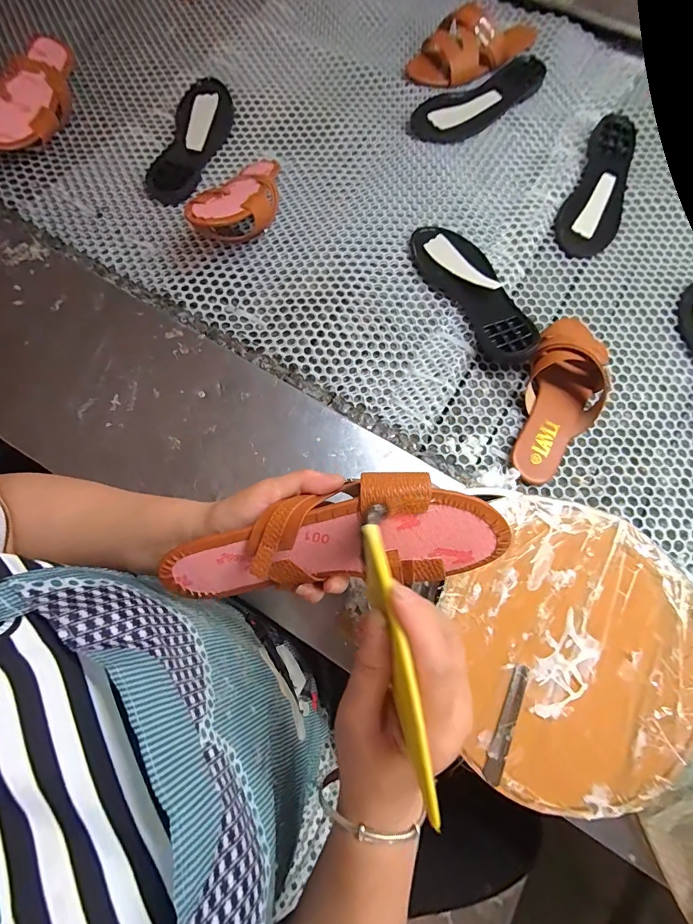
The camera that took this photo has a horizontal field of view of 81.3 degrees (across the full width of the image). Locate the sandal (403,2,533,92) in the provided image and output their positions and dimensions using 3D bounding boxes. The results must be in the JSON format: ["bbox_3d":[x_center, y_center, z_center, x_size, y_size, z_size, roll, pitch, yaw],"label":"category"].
[{"bbox_3d":[0.215,-0.695,0.663,0.231,0.052,0.107,-36,76,-3],"label":"sandal"}]

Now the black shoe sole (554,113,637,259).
[{"bbox_3d":[0.386,-0.417,0.605,0.083,0.028,0.254,23,75,5],"label":"black shoe sole"}]

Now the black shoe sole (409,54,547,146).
[{"bbox_3d":[0.221,-0.592,0.657,0.264,0.014,0.091,-36,78,-11],"label":"black shoe sole"}]

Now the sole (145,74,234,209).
[{"bbox_3d":[-0.242,-0.504,0.632,0.083,0.017,0.247,12,74,2],"label":"sole"}]

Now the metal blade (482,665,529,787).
[{"bbox_3d":[0.131,0.212,0.329,0.014,0.004,0.089,23,73,10],"label":"metal blade"}]

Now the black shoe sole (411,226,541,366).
[{"bbox_3d":[0.179,-0.238,0.544,0.090,0.038,0.247,-28,76,-1],"label":"black shoe sole"}]

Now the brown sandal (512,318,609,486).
[{"bbox_3d":[0.264,-0.083,0.492,0.100,0.060,0.228,29,81,11],"label":"brown sandal"}]

